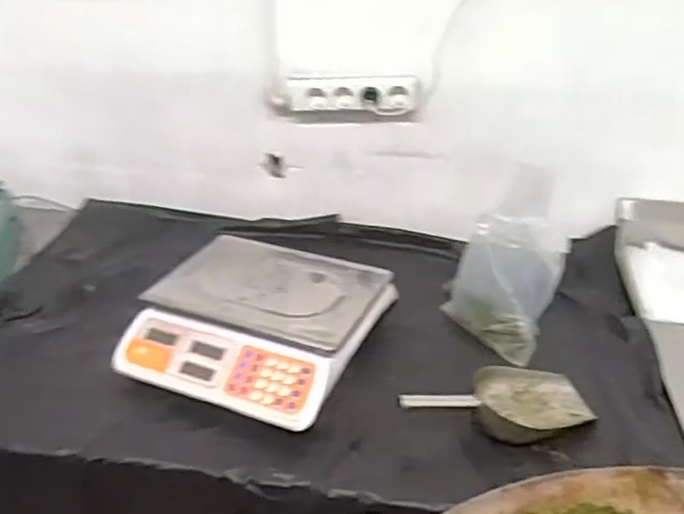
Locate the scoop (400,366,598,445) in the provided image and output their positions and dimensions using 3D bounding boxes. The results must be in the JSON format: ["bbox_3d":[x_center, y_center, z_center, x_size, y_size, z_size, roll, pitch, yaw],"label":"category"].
[{"bbox_3d":[0.220,0.204,0.924,0.301,0.050,0.132,4,23,-33],"label":"scoop"}]

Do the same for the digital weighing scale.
[{"bbox_3d":[-0.125,0.093,1.043,0.327,0.089,0.310,13,30,20],"label":"digital weighing scale"}]

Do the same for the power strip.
[{"bbox_3d":[0.006,-0.312,1.297,0.282,0.072,0.035,7,29,10],"label":"power strip"}]

